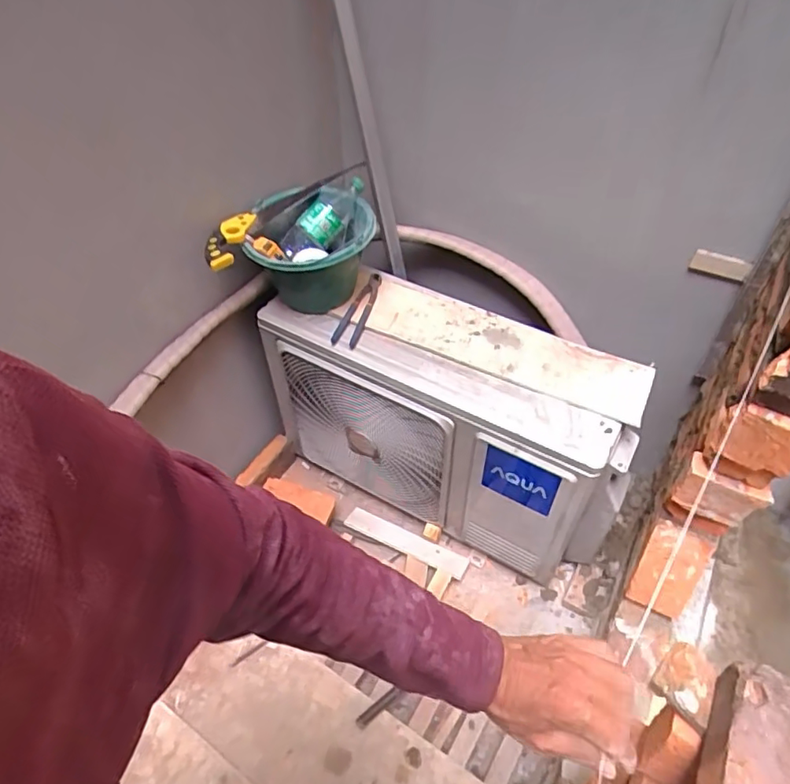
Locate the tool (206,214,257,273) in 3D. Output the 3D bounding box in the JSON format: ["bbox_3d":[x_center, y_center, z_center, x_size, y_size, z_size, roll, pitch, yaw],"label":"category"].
[{"bbox_3d":[-0.309,-0.287,1.059,0.062,0.031,0.138,17,64,15],"label":"tool"}]

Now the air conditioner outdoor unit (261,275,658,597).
[{"bbox_3d":[0.121,0.074,1.355,0.806,0.560,0.282,20,50,18],"label":"air conditioner outdoor unit"}]

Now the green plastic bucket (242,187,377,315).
[{"bbox_3d":[-0.171,-0.270,1.182,0.259,0.214,0.211,-17,49,-15],"label":"green plastic bucket"}]

